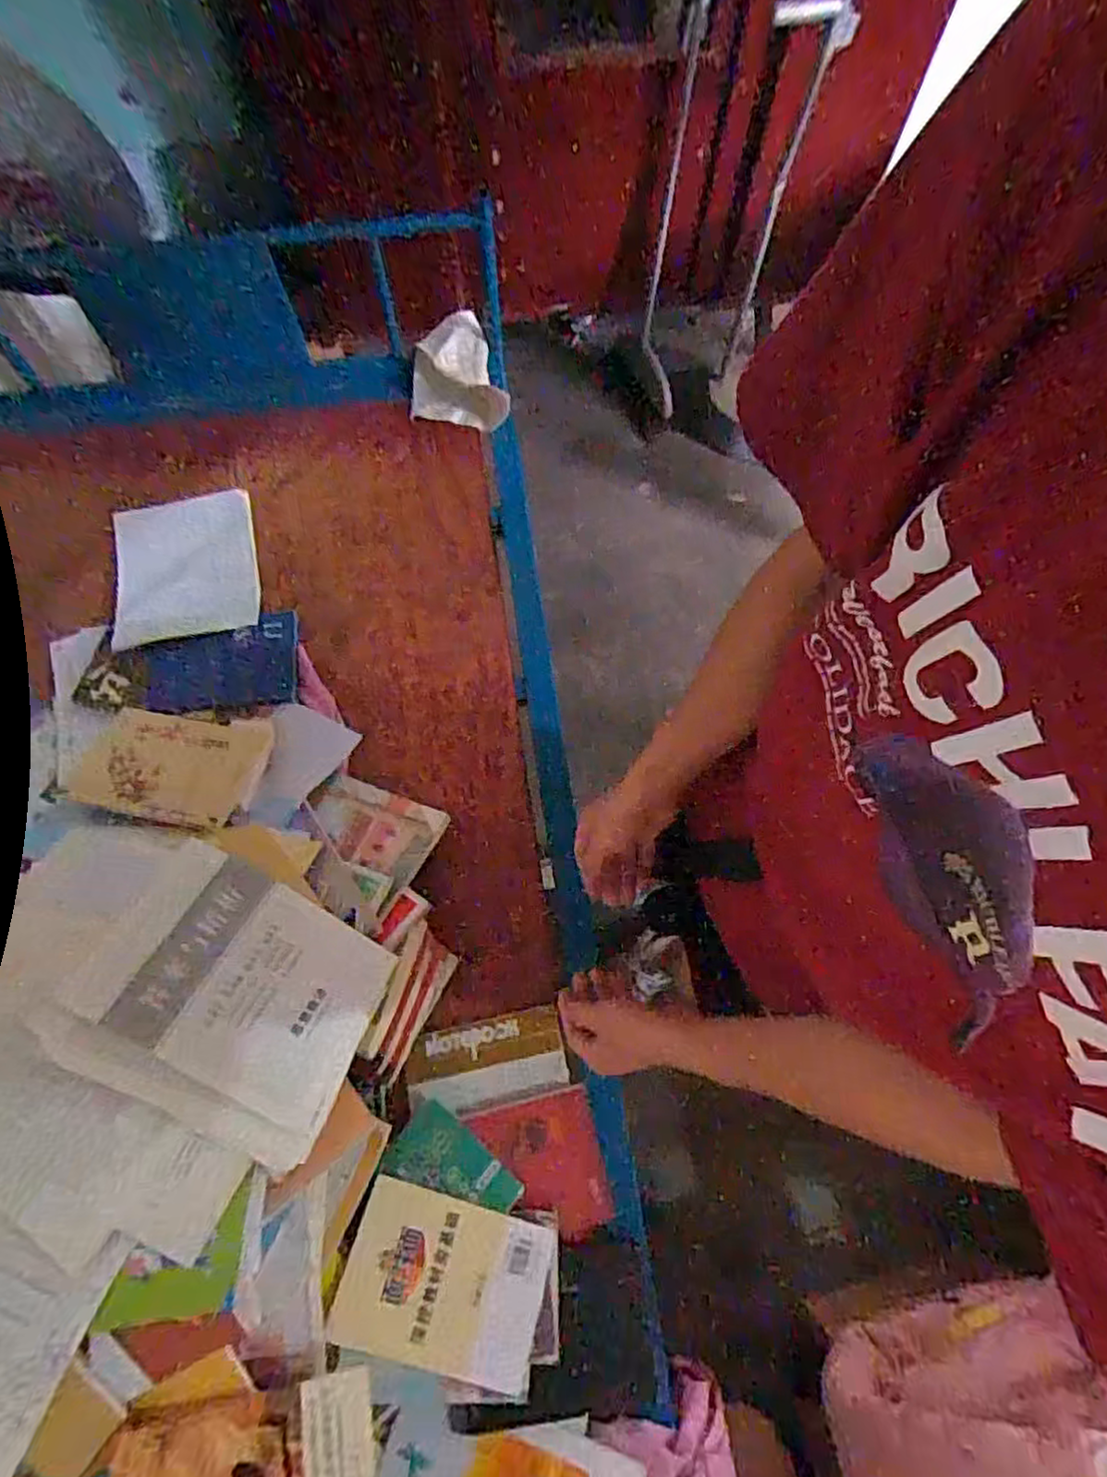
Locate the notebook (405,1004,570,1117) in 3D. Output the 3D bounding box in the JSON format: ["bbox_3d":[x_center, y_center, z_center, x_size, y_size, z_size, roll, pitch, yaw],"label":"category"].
[{"bbox_3d":[-0.082,0.410,0.860,0.199,0.014,0.100,-6,60,-20],"label":"notebook"}]

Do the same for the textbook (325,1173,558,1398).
[{"bbox_3d":[-0.111,0.579,0.724,0.219,0.010,0.147,22,59,-8],"label":"textbook"}]

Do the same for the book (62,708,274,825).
[{"bbox_3d":[-0.500,0.028,0.893,0.211,0.010,0.164,12,55,-7],"label":"book"}]

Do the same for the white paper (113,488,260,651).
[{"bbox_3d":[-0.558,-0.262,1.037,0.190,0.021,0.250,-7,74,-12],"label":"white paper"}]

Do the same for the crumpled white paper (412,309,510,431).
[{"bbox_3d":[-0.146,-0.592,1.095,0.151,0.161,0.025,7,25,-8],"label":"crumpled white paper"}]

